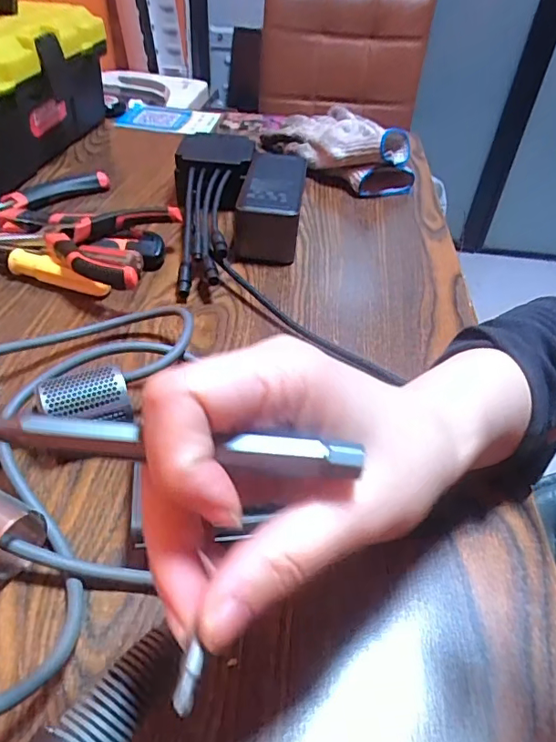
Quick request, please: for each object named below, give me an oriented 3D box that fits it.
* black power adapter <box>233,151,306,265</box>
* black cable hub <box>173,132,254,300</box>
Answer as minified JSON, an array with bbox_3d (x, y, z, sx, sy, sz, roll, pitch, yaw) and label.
[{"bbox_3d":[-0.006,-0.151,0.477,0.057,0.054,0.120,6,42,0],"label":"black power adapter"},{"bbox_3d":[-0.062,-0.151,0.476,0.071,0.060,0.234,1,42,-6],"label":"black cable hub"}]

